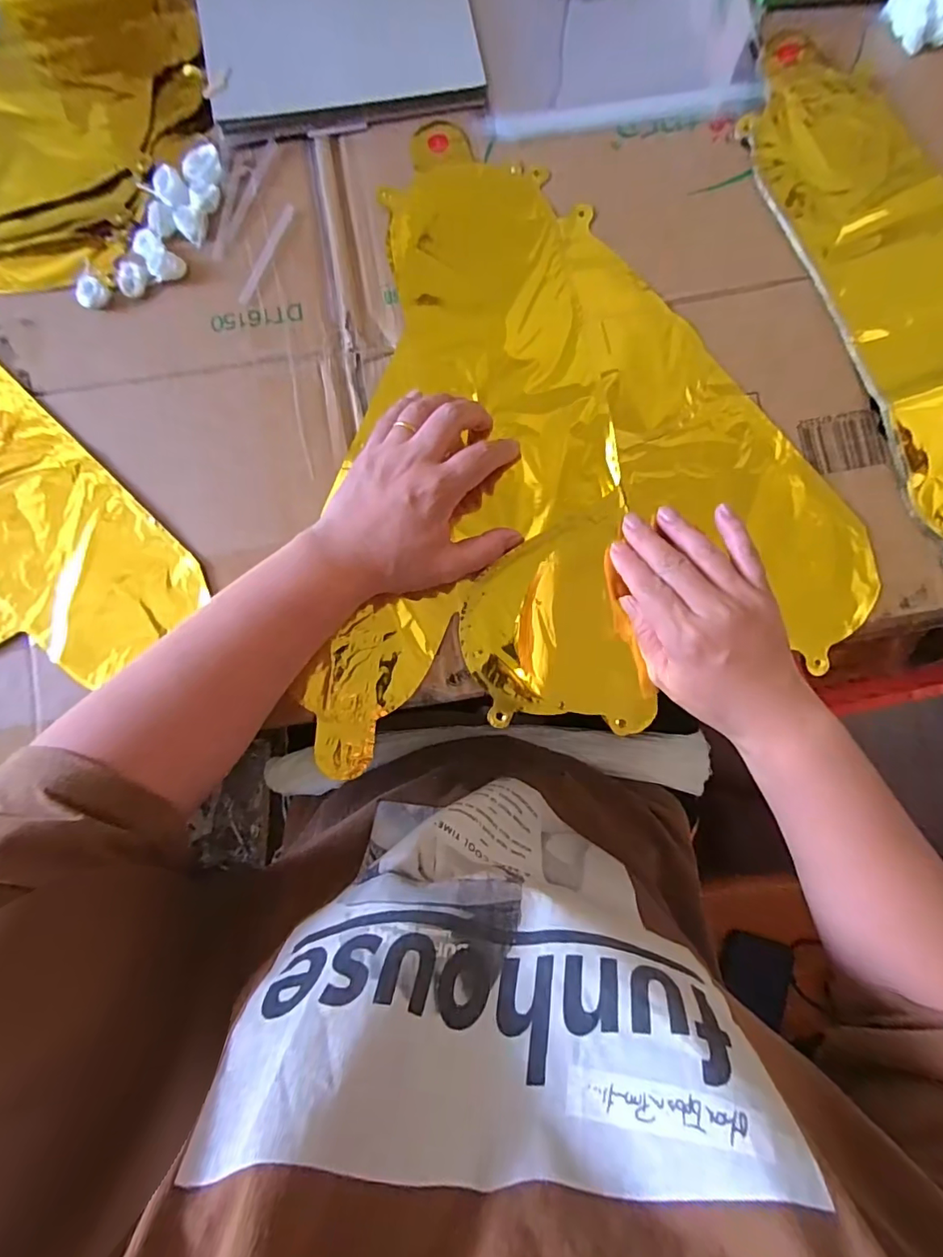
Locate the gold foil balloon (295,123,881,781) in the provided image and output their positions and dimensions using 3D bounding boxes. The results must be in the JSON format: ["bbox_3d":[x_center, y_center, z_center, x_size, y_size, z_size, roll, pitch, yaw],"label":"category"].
[{"bbox_3d":[0.055,-0.142,0.360,0.365,0.020,0.411,-9,84,-1],"label":"gold foil balloon"}]

